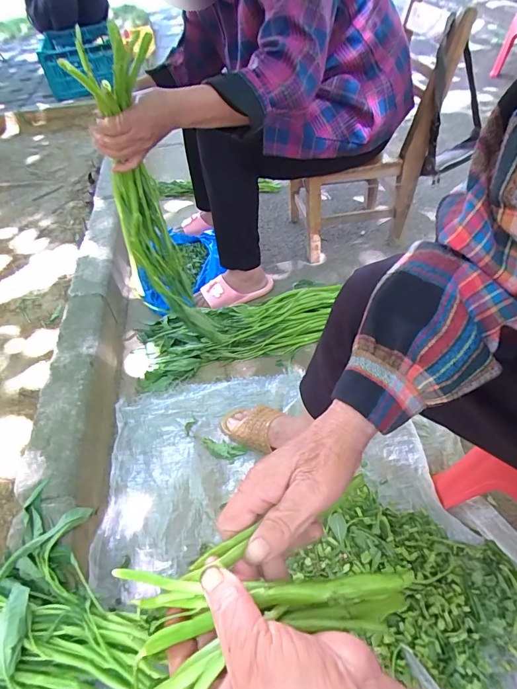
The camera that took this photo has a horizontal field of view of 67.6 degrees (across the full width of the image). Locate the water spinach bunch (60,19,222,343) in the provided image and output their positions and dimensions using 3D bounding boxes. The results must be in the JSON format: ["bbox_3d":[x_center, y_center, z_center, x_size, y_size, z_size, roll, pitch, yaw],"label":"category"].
[{"bbox_3d":[-0.176,-0.201,0.640,0.096,0.496,0.123,-28,51,-18],"label":"water spinach bunch"}]

